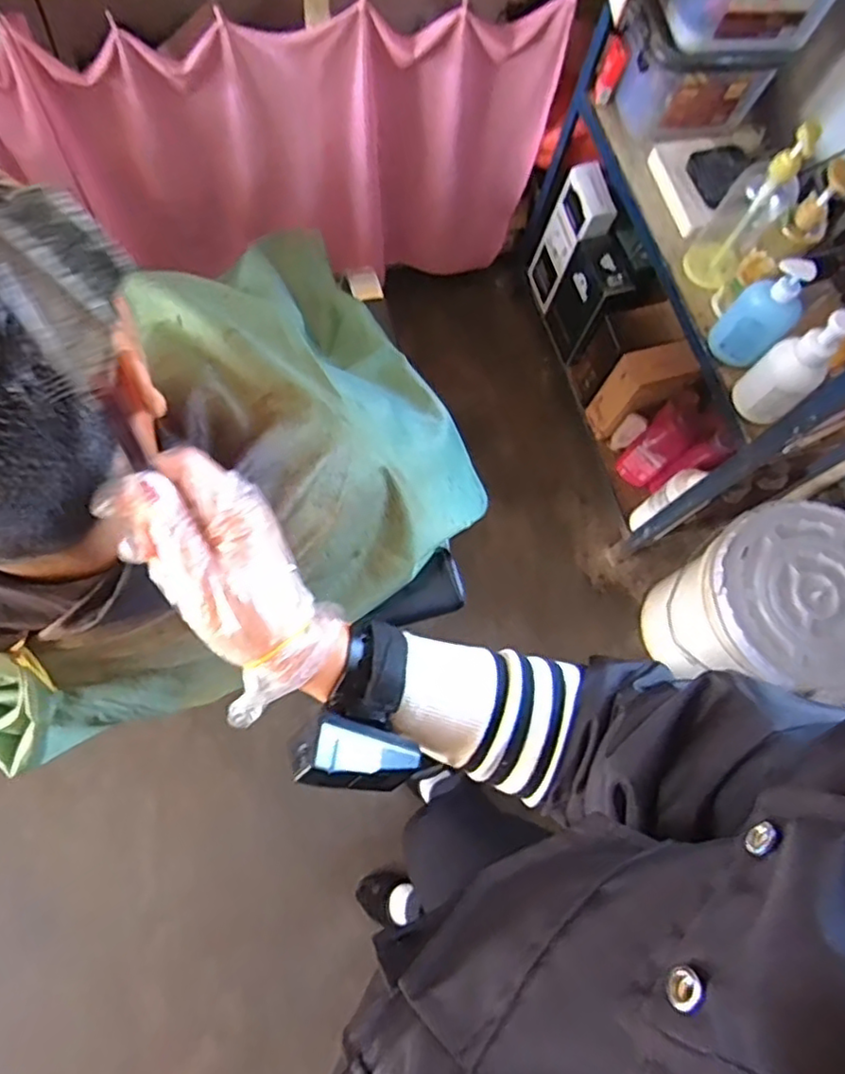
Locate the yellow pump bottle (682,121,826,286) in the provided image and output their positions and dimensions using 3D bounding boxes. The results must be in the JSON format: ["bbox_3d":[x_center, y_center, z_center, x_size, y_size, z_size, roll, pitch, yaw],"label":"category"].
[{"bbox_3d":[0.491,-0.494,0.985,0.092,0.253,0.112,37,73,7],"label":"yellow pump bottle"}]

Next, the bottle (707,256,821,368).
[{"bbox_3d":[0.490,-0.322,0.957,0.095,0.181,0.060,44,75,9],"label":"bottle"}]

